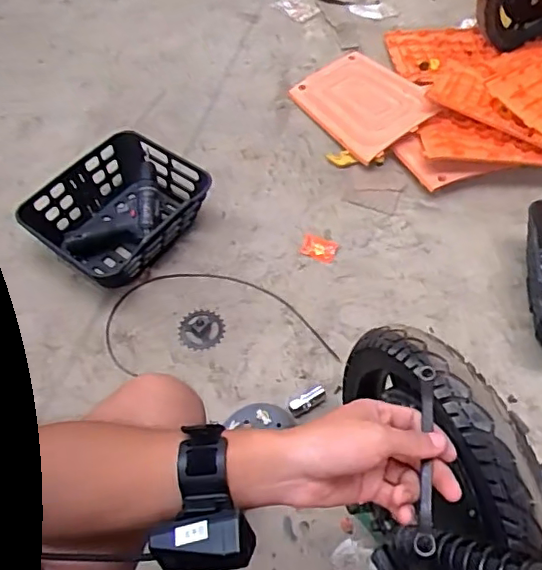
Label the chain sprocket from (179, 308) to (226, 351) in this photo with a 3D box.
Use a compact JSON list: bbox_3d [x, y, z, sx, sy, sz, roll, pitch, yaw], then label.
[{"bbox_3d":[-0.134,0.085,1.072,0.087,0.009,0.089,-1,56,2],"label":"chain sprocket"}]

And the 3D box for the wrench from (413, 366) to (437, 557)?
[{"bbox_3d":[0.120,0.133,0.434,0.015,0.011,0.141,4,64,6],"label":"wrench"}]

